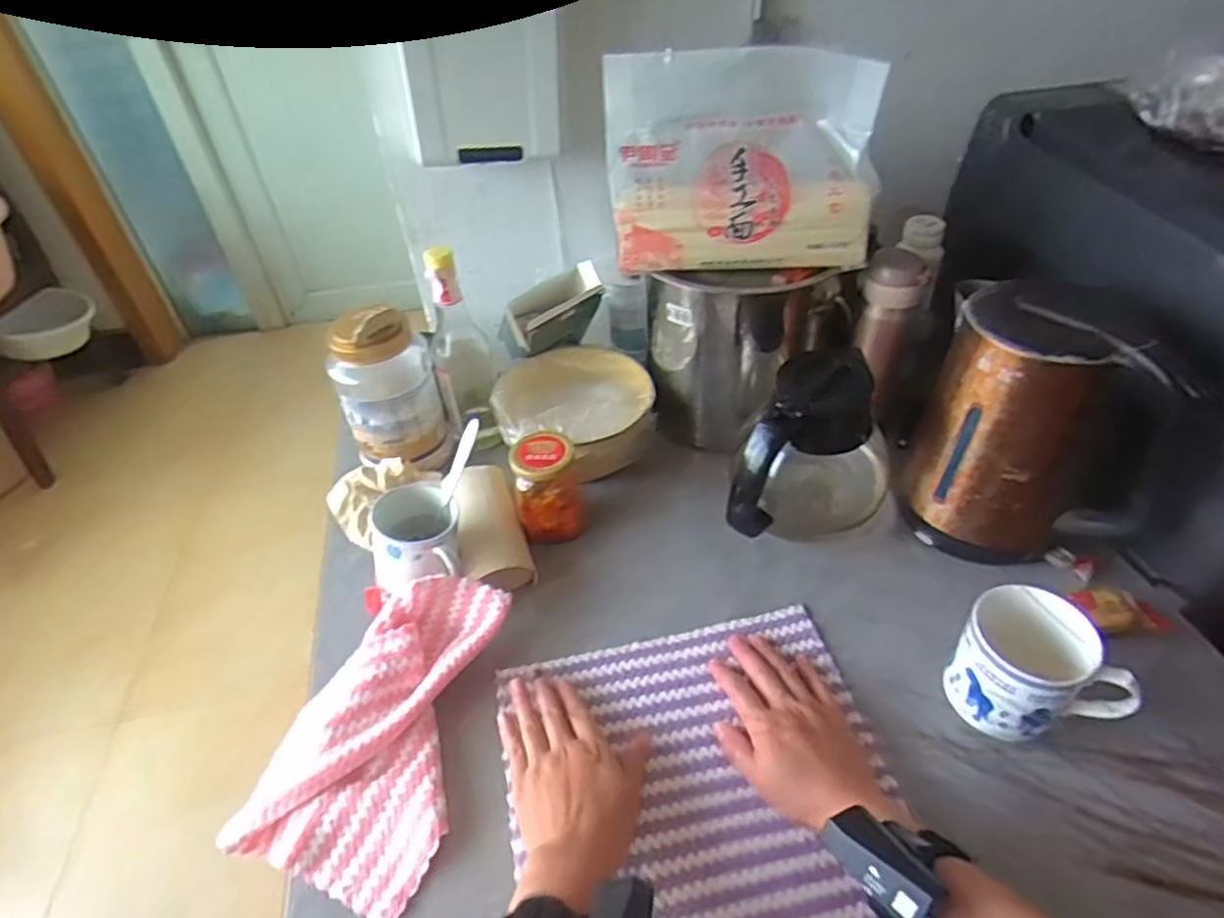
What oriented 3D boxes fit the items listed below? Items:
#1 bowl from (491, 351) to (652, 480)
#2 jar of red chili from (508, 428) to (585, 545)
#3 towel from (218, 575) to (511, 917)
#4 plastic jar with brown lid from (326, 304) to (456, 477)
[{"bbox_3d":[-0.042,-0.052,0.773,0.169,0.078,0.180,-14,44,-10],"label":"bowl"},{"bbox_3d":[-0.067,0.028,0.700,0.063,0.096,0.066,-13,43,-10],"label":"jar of red chili"},{"bbox_3d":[-0.181,0.203,0.551,0.153,0.059,0.238,12,45,17],"label":"towel"},{"bbox_3d":[-0.243,-0.074,0.747,0.103,0.175,0.087,-17,44,-14],"label":"plastic jar with brown lid"}]

